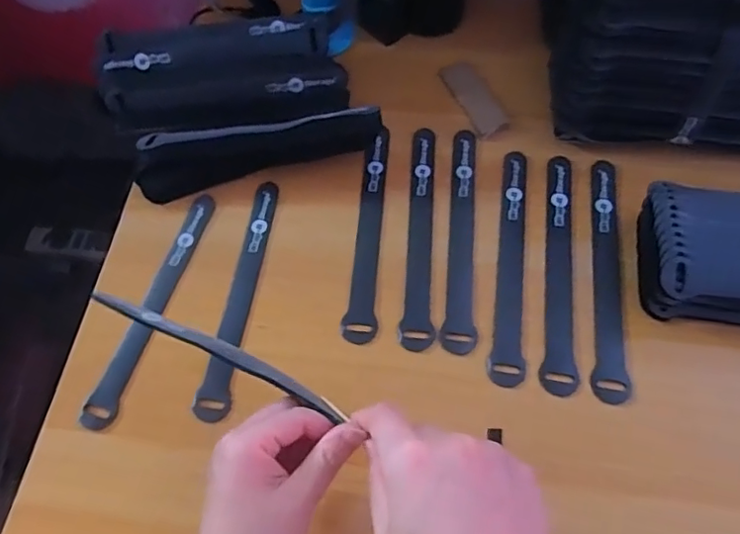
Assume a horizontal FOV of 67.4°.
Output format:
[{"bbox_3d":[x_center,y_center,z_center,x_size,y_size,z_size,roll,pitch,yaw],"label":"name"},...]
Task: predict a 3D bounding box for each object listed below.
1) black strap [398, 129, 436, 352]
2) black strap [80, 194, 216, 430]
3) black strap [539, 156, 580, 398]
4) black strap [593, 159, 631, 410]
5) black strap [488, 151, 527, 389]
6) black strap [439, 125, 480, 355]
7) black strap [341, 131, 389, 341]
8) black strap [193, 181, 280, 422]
[{"bbox_3d":[0.042,-0.031,0.447,0.024,0.006,0.201,4,63,4],"label":"black strap"},{"bbox_3d":[-0.166,0.026,0.429,0.021,0.009,0.197,14,66,11],"label":"black strap"},{"bbox_3d":[0.147,-0.004,0.424,0.024,0.004,0.203,9,63,6],"label":"black strap"},{"bbox_3d":[0.181,0.002,0.423,0.024,0.008,0.201,6,62,11],"label":"black strap"},{"bbox_3d":[0.111,-0.009,0.429,0.023,0.004,0.203,8,63,6],"label":"black strap"},{"bbox_3d":[0.074,-0.029,0.442,0.023,0.005,0.201,5,63,4],"label":"black strap"},{"bbox_3d":[0.000,-0.032,0.451,0.024,0.004,0.193,4,63,4],"label":"black strap"},{"bbox_3d":[-0.100,0.017,0.429,0.023,0.006,0.199,4,65,6],"label":"black strap"}]

